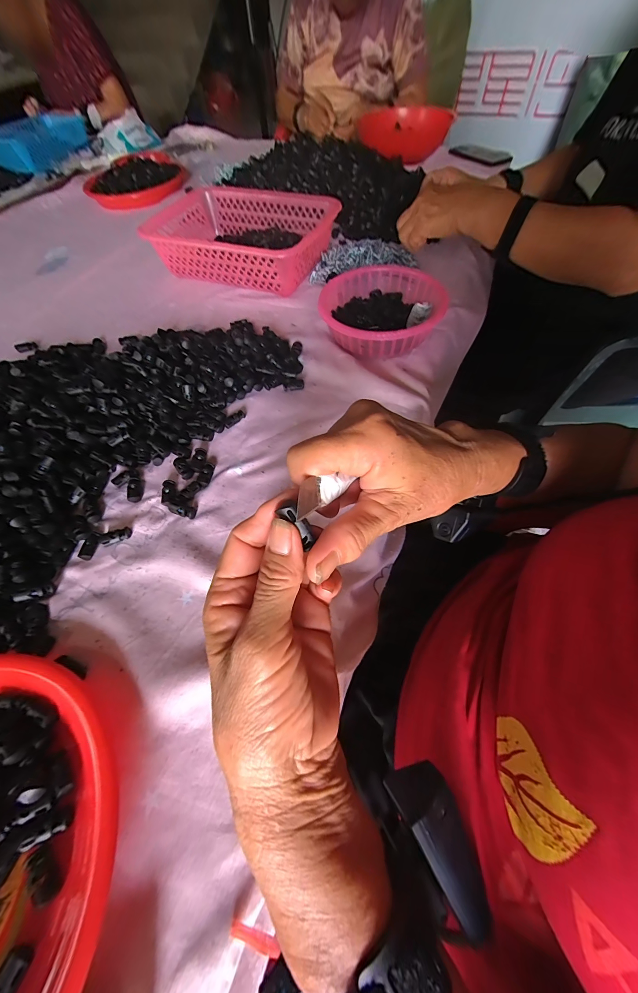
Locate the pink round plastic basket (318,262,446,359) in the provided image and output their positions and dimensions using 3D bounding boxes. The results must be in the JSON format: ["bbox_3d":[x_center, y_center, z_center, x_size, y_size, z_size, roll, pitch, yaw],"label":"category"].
[{"bbox_3d":[0.088,-0.263,0.463,0.169,0.049,0.168,-1,60,2],"label":"pink round plastic basket"}]

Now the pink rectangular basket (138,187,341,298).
[{"bbox_3d":[-0.141,-0.459,0.576,0.302,0.074,0.197,19,63,13],"label":"pink rectangular basket"}]

